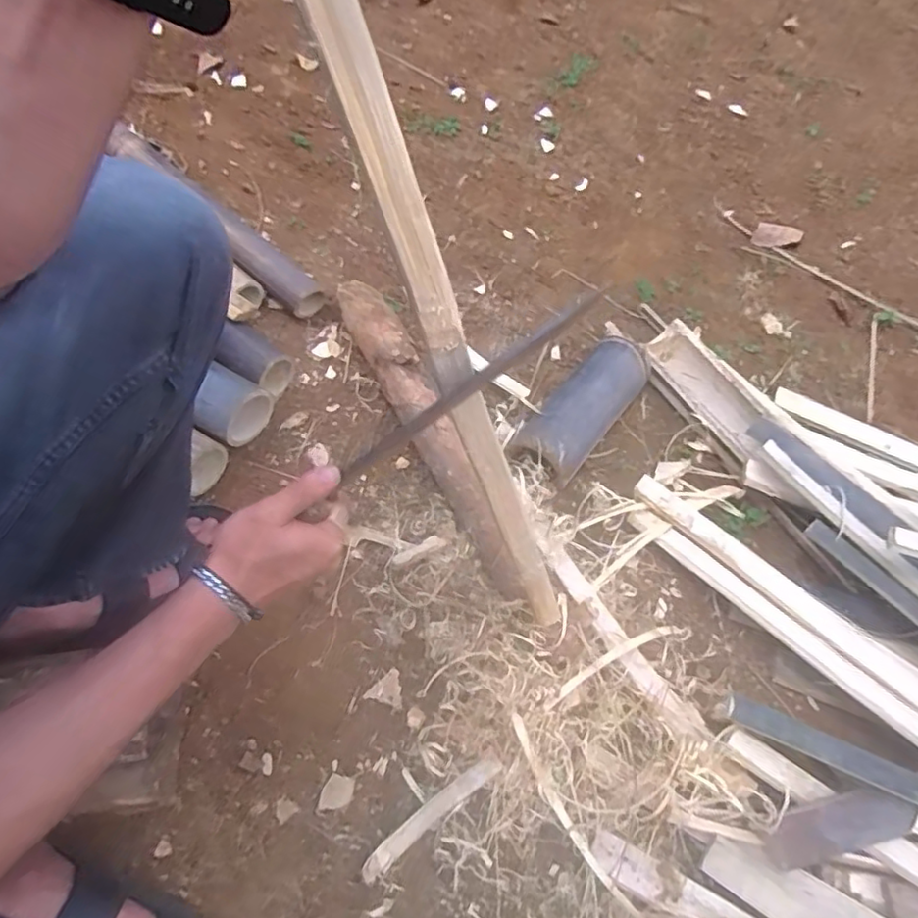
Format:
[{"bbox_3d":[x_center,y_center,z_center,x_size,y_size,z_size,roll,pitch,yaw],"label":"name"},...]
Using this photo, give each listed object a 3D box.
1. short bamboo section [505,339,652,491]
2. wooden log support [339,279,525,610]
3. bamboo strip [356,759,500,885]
[{"bbox_3d":[0.173,-0.073,0.842,0.093,0.077,0.263,36,67,14],"label":"short bamboo section"},{"bbox_3d":[-0.043,-0.048,0.802,0.068,0.057,0.518,-23,67,-14],"label":"wooden log support"},{"bbox_3d":[-0.028,0.358,0.608,0.164,0.011,0.021,-34,68,-19],"label":"bamboo strip"}]

